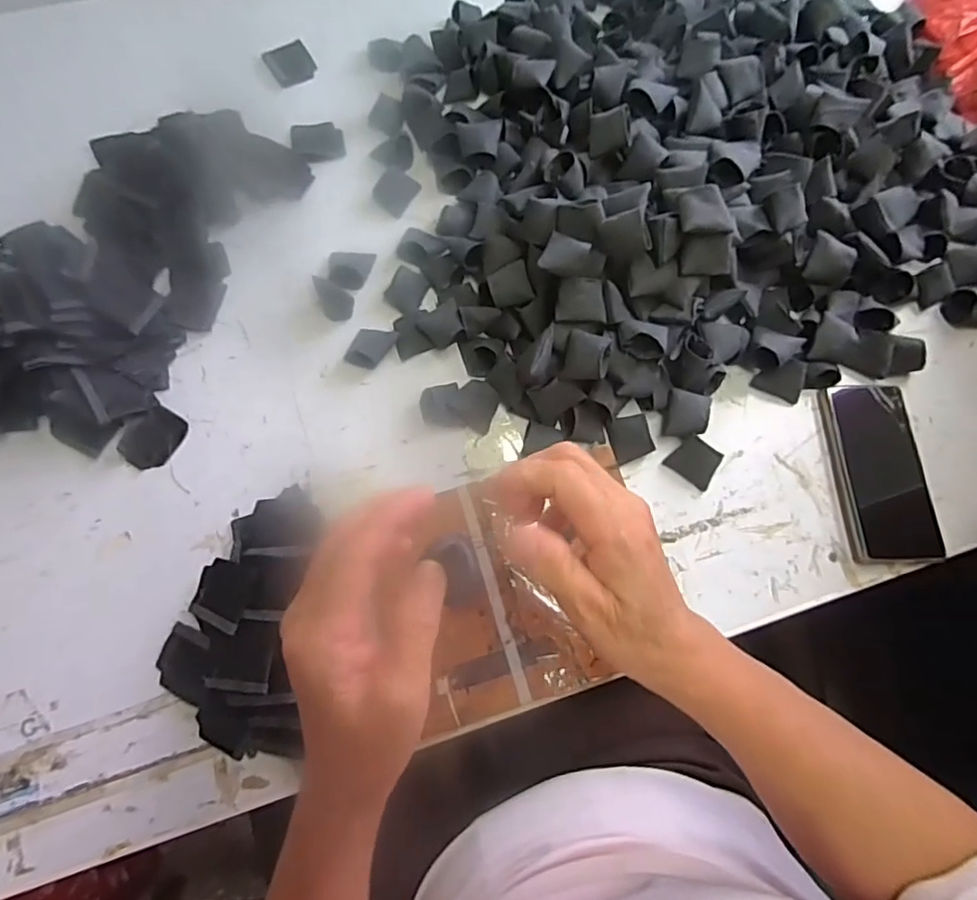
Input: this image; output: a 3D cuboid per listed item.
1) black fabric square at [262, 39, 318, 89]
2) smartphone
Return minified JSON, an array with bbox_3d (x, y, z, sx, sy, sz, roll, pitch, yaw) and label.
[{"bbox_3d":[-0.217,-0.422,0.632,0.046,0.005,0.045,-29,90,-6],"label":"black fabric square"},{"bbox_3d":[0.347,0.018,0.511,0.075,0.012,0.158,0,72,-2],"label":"smartphone"}]

